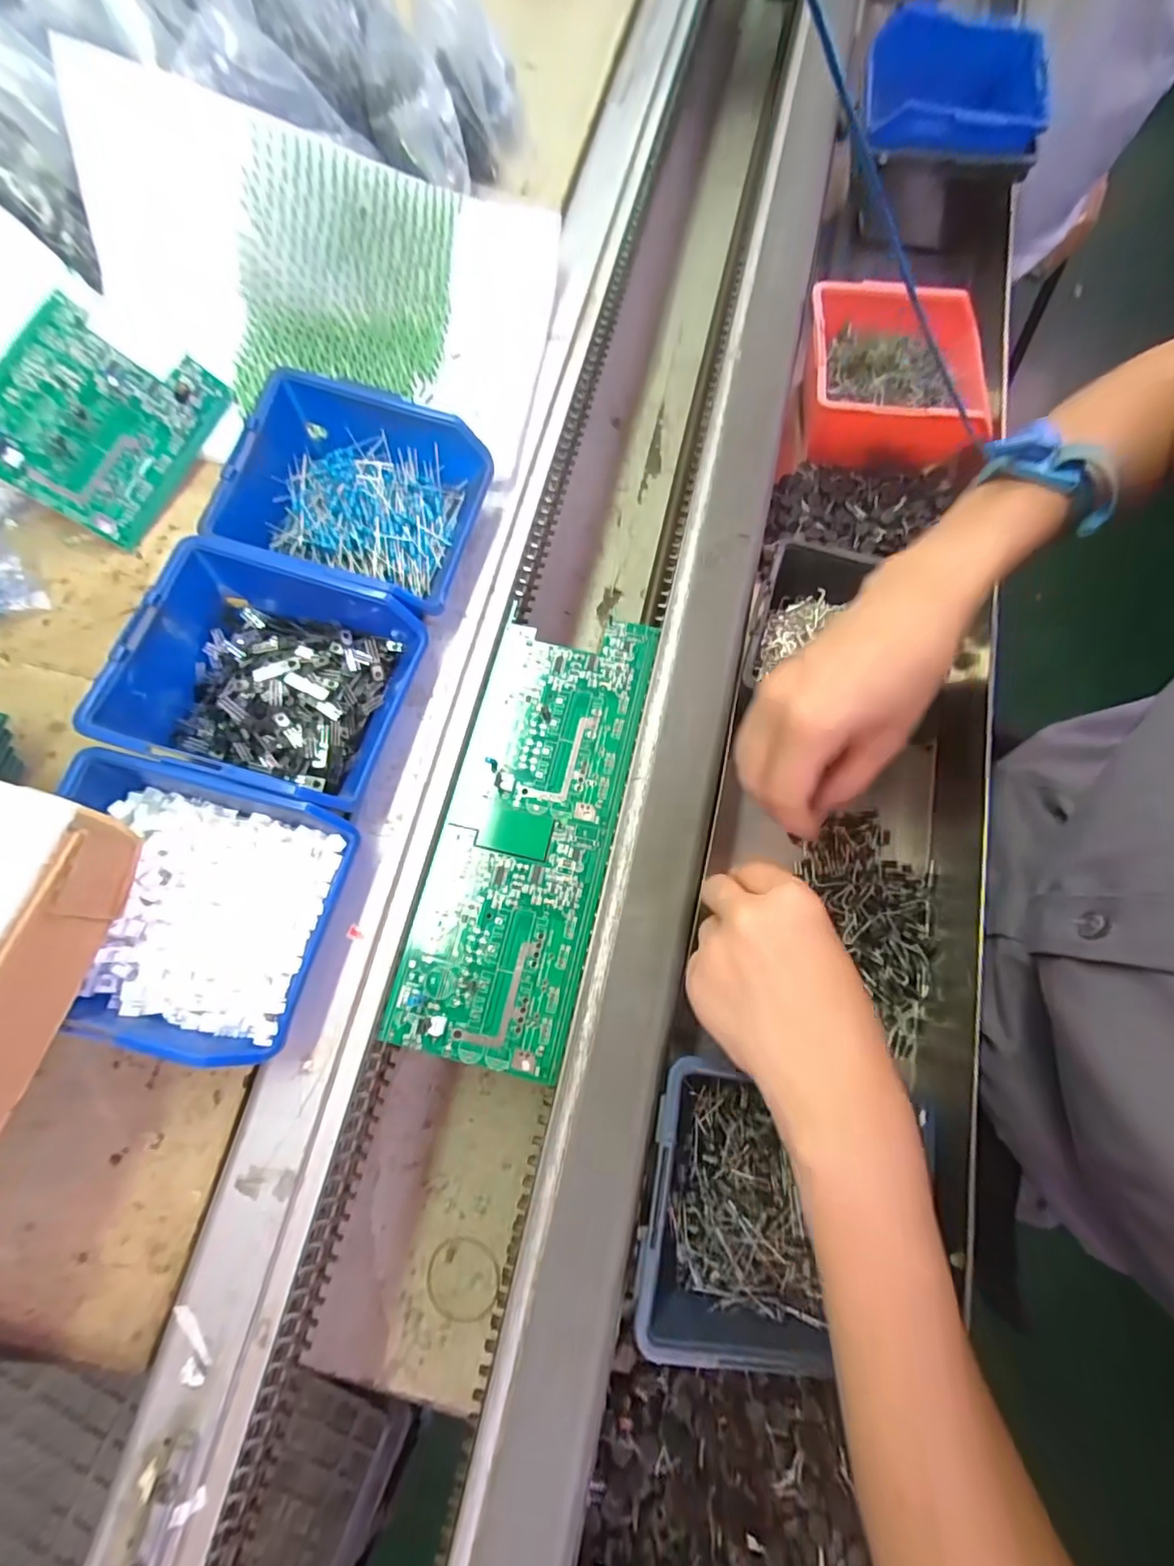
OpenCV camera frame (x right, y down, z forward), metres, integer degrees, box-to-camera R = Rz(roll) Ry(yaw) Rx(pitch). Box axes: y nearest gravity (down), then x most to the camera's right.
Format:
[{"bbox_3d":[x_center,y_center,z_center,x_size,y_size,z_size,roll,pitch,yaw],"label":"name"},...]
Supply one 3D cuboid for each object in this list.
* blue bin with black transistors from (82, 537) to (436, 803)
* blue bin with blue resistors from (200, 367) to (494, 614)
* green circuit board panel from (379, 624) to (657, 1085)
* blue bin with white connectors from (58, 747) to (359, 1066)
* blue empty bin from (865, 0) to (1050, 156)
[{"bbox_3d":[-0.174,-0.057,0.310,0.141,0.059,0.121,13,74,4],"label":"blue bin with black transistors"},{"bbox_3d":[-0.137,-0.168,0.335,0.129,0.046,0.115,14,74,4],"label":"blue bin with blue resistors"},{"bbox_3d":[-0.032,0.022,0.328,0.095,0.005,0.257,13,74,4],"label":"green circuit board panel"},{"bbox_3d":[-0.194,0.060,0.285,0.132,0.059,0.117,14,74,4],"label":"blue bin with white connectors"},{"bbox_3d":[0.297,-0.571,0.461,0.145,0.038,0.123,3,74,1],"label":"blue empty bin"}]

